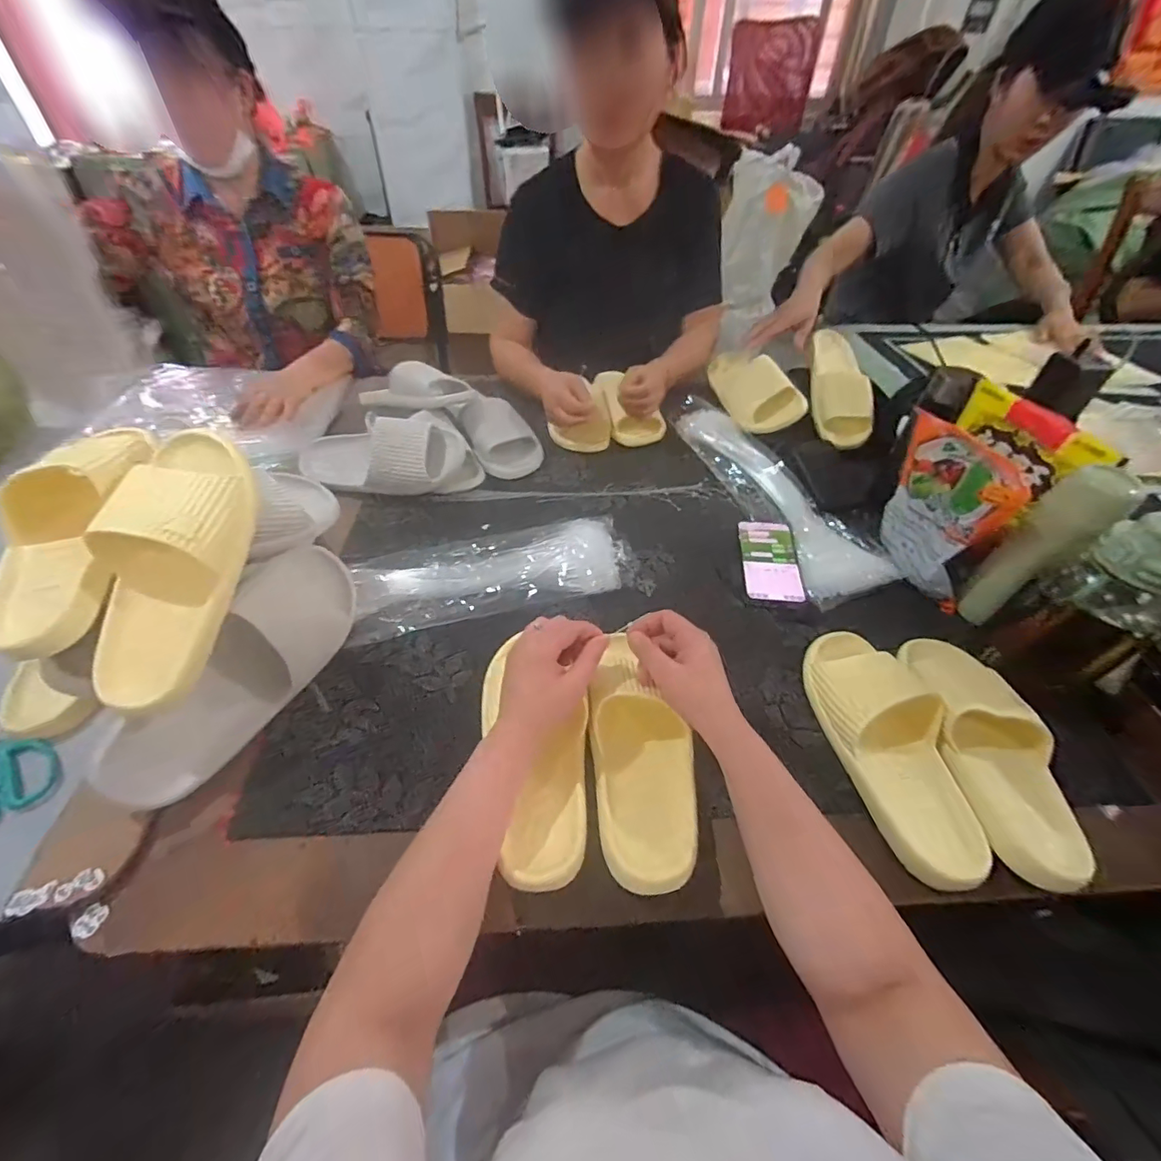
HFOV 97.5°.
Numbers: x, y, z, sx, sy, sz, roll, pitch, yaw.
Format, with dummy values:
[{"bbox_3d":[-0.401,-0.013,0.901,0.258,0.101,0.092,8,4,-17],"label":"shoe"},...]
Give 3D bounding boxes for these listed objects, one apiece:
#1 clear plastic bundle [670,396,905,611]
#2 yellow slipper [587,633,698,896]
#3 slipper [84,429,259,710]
[{"bbox_3d":[0.300,-0.154,0.788,0.154,0.027,0.464,-12,50,-14],"label":"clear plastic bundle"},{"bbox_3d":[0.058,0.156,0.472,0.092,0.063,0.220,-3,51,-6],"label":"yellow slipper"},{"bbox_3d":[-0.353,-0.016,0.436,0.101,0.061,0.244,9,84,5],"label":"slipper"}]

